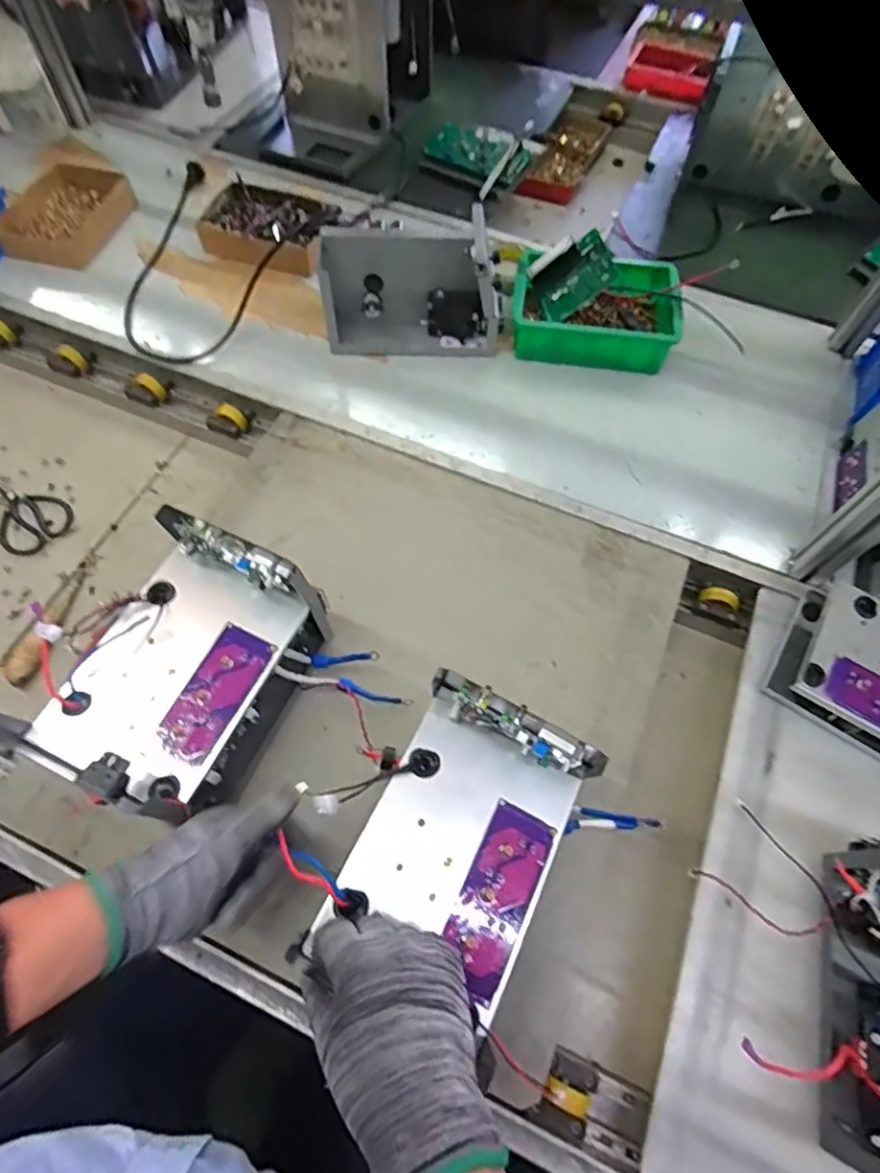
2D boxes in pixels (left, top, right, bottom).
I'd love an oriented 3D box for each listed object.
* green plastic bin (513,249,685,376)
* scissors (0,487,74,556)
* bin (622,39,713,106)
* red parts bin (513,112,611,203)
[{"bbox_3d":[0.236,-0.427,0.910,0.253,0.064,0.189,4,63,2],"label":"green plastic bin"},{"bbox_3d":[-0.608,-0.109,0.855,0.160,0.008,0.098,39,69,17],"label":"scissors"},{"bbox_3d":[0.507,-1.135,1.289,0.191,0.054,0.082,24,65,11],"label":"bin"},{"bbox_3d":[0.262,-0.905,1.247,0.113,0.044,0.304,25,66,11],"label":"red parts bin"}]

